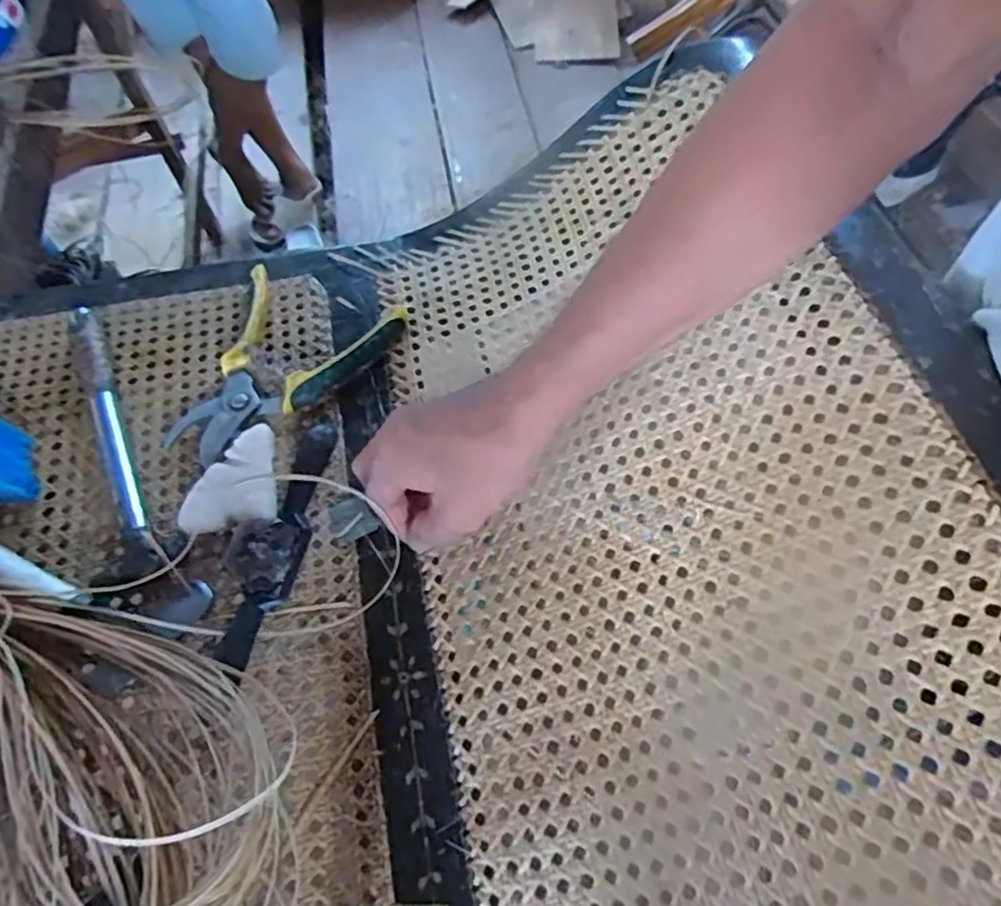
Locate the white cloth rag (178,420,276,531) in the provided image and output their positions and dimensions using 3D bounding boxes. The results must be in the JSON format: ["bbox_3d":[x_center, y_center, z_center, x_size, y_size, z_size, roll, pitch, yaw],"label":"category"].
[{"bbox_3d":[-0.186,0.018,0.470,0.062,0.014,0.065,-11,60,-2],"label":"white cloth rag"}]

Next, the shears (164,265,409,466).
[{"bbox_3d":[-0.160,-0.063,0.516,0.134,0.018,0.168,12,62,11],"label":"shears"}]

